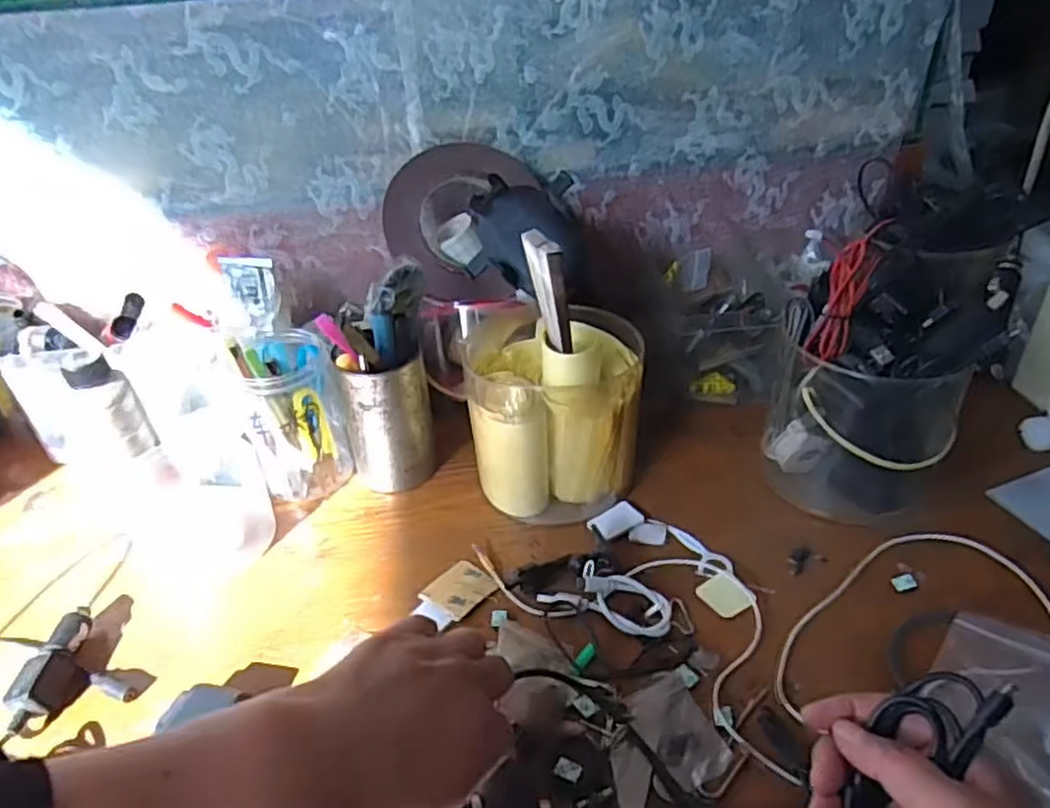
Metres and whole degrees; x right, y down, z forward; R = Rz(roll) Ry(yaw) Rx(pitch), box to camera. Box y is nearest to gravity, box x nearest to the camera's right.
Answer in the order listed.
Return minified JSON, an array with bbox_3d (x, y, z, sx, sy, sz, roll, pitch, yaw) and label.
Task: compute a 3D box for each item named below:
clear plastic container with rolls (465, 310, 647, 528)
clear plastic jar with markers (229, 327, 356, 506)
[{"bbox_3d":[0.017,-0.005,0.566,0.128,0.120,0.144,-9,35,-8],"label":"clear plastic container with rolls"},{"bbox_3d":[-0.180,0.005,0.566,0.071,0.124,0.076,-2,34,1],"label":"clear plastic jar with markers"}]

